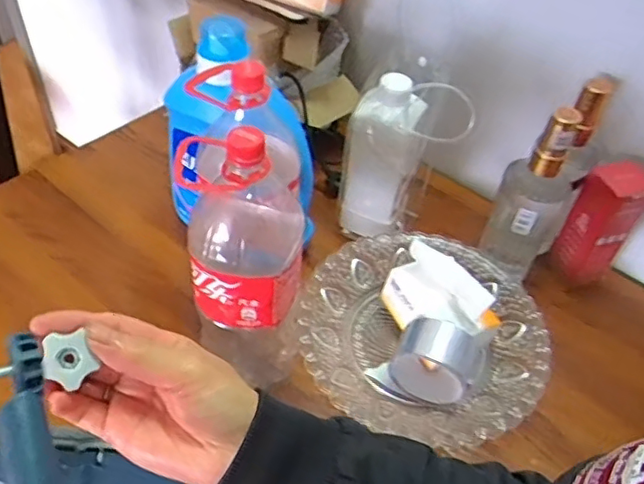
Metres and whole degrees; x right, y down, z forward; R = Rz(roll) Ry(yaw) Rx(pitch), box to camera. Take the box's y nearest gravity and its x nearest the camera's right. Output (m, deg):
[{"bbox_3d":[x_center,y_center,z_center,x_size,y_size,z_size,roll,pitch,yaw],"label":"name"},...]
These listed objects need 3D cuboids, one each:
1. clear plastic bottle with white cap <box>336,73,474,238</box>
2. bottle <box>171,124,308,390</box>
[{"bbox_3d":[0.092,-0.101,0.769,0.099,0.229,0.097,37,54,25],"label":"clear plastic bottle with white cap"},{"bbox_3d":[-0.075,0.028,0.565,0.105,0.317,0.096,4,48,-2],"label":"bottle"}]

